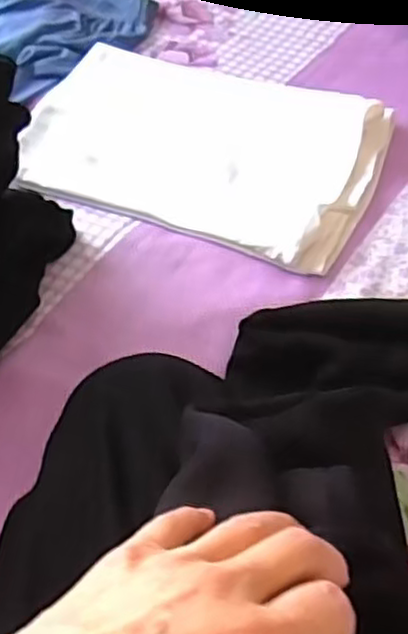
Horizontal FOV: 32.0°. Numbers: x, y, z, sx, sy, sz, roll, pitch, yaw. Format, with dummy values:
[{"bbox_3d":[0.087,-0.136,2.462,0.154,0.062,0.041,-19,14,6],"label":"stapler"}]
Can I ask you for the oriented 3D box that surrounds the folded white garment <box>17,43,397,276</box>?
[{"bbox_3d":[-0.006,-0.179,0.714,0.352,0.033,0.231,17,56,17],"label":"folded white garment"}]

